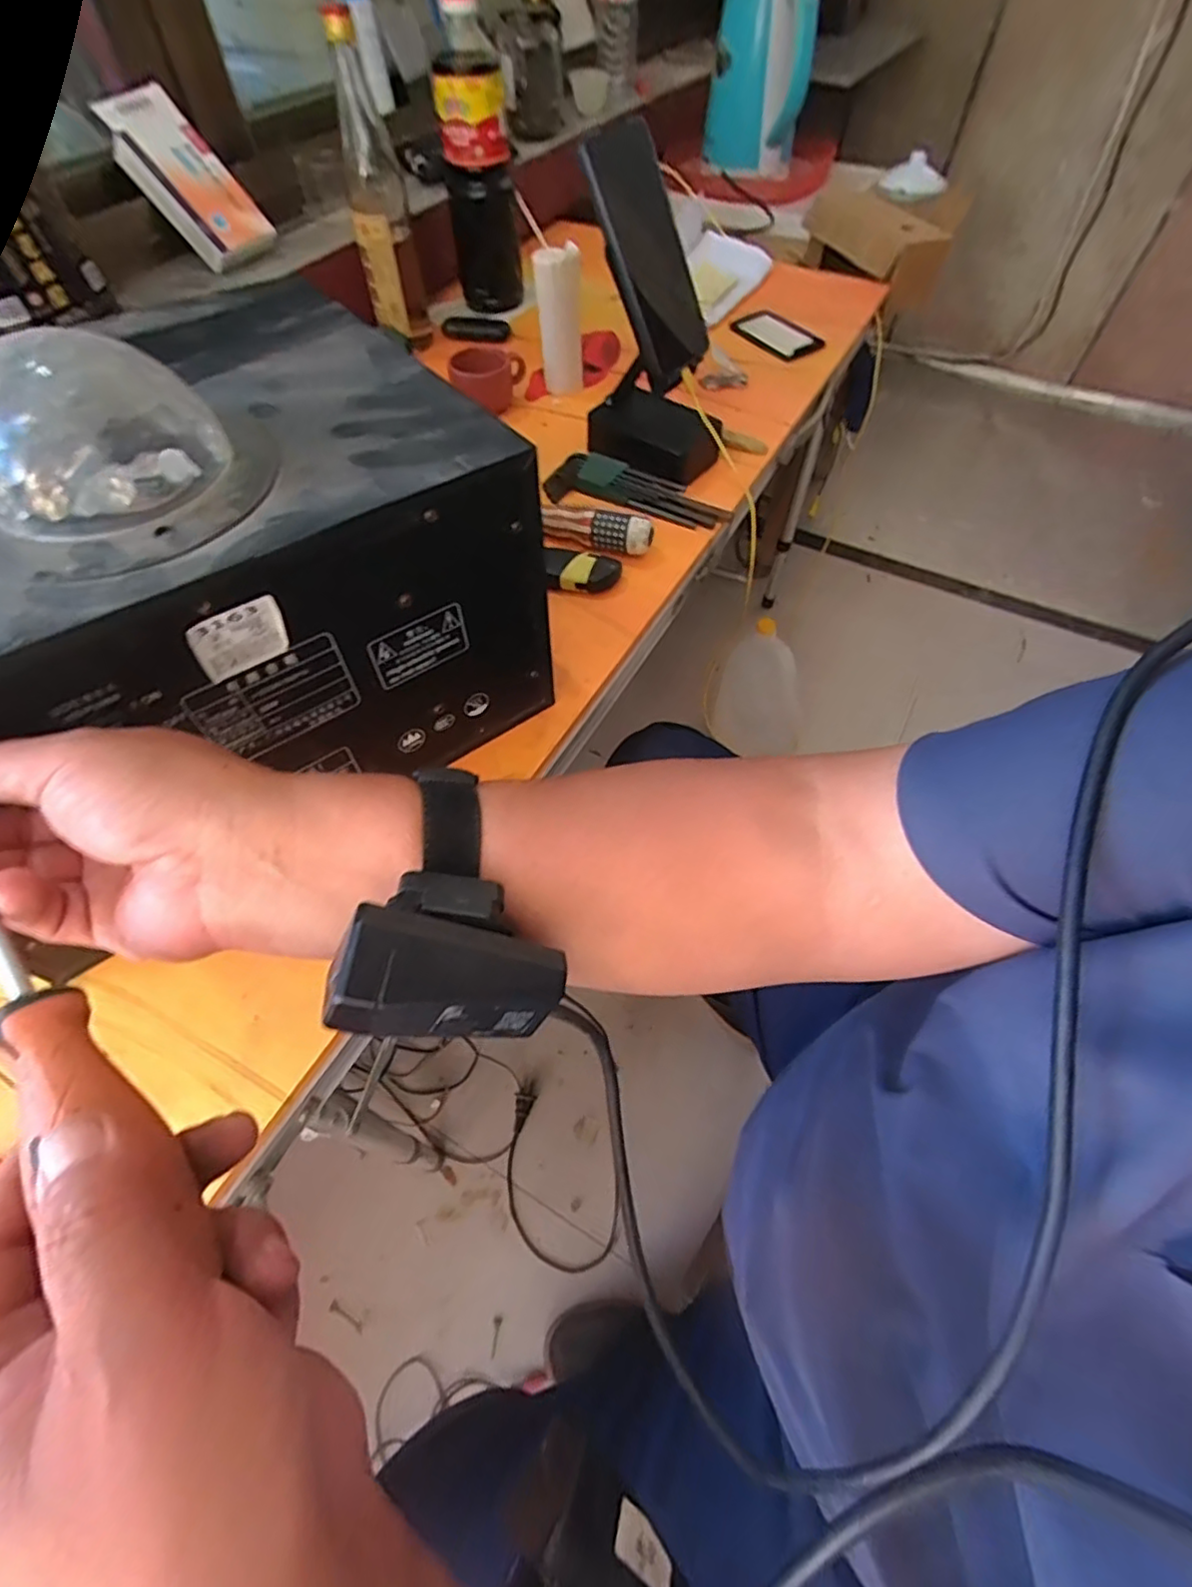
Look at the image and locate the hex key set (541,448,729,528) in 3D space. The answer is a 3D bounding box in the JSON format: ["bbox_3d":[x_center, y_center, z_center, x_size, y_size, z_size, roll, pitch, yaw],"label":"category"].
[{"bbox_3d":[0.039,-0.284,0.591,0.174,0.032,0.040,22,60,13],"label":"hex key set"}]

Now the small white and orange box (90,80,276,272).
[{"bbox_3d":[-0.400,-0.606,0.617,0.150,0.021,0.086,45,66,-24],"label":"small white and orange box"}]

